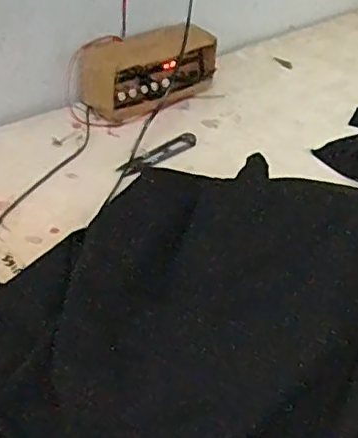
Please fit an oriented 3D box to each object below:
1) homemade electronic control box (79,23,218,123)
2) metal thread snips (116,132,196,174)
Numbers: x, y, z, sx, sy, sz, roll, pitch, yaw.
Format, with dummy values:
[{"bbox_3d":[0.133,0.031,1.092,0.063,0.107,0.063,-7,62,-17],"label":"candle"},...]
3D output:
[{"bbox_3d":[-0.037,-0.203,0.785,0.184,0.088,0.078,-25,47,-31],"label":"homemade electronic control box"},{"bbox_3d":[-0.022,-0.079,0.696,0.024,0.008,0.117,33,47,31],"label":"metal thread snips"}]

